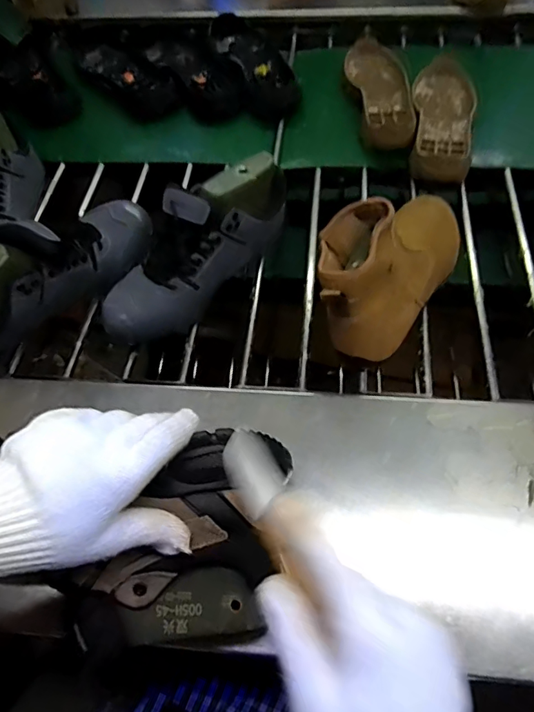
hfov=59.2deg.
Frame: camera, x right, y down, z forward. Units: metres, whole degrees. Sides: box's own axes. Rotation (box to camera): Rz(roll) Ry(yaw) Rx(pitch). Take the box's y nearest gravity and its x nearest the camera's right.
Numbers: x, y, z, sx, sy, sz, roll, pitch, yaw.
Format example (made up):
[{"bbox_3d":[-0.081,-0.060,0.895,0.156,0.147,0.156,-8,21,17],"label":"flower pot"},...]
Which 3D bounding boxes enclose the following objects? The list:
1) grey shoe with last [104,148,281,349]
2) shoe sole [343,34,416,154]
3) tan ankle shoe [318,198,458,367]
[{"bbox_3d":[-0.086,-0.130,0.560,0.091,0.115,0.280,41,85,24],"label":"grey shoe with last"},{"bbox_3d":[0.187,-0.437,0.789,0.099,0.039,0.293,-4,61,1],"label":"shoe sole"},{"bbox_3d":[0.145,-0.123,0.519,0.109,0.118,0.251,31,67,19],"label":"tan ankle shoe"}]

